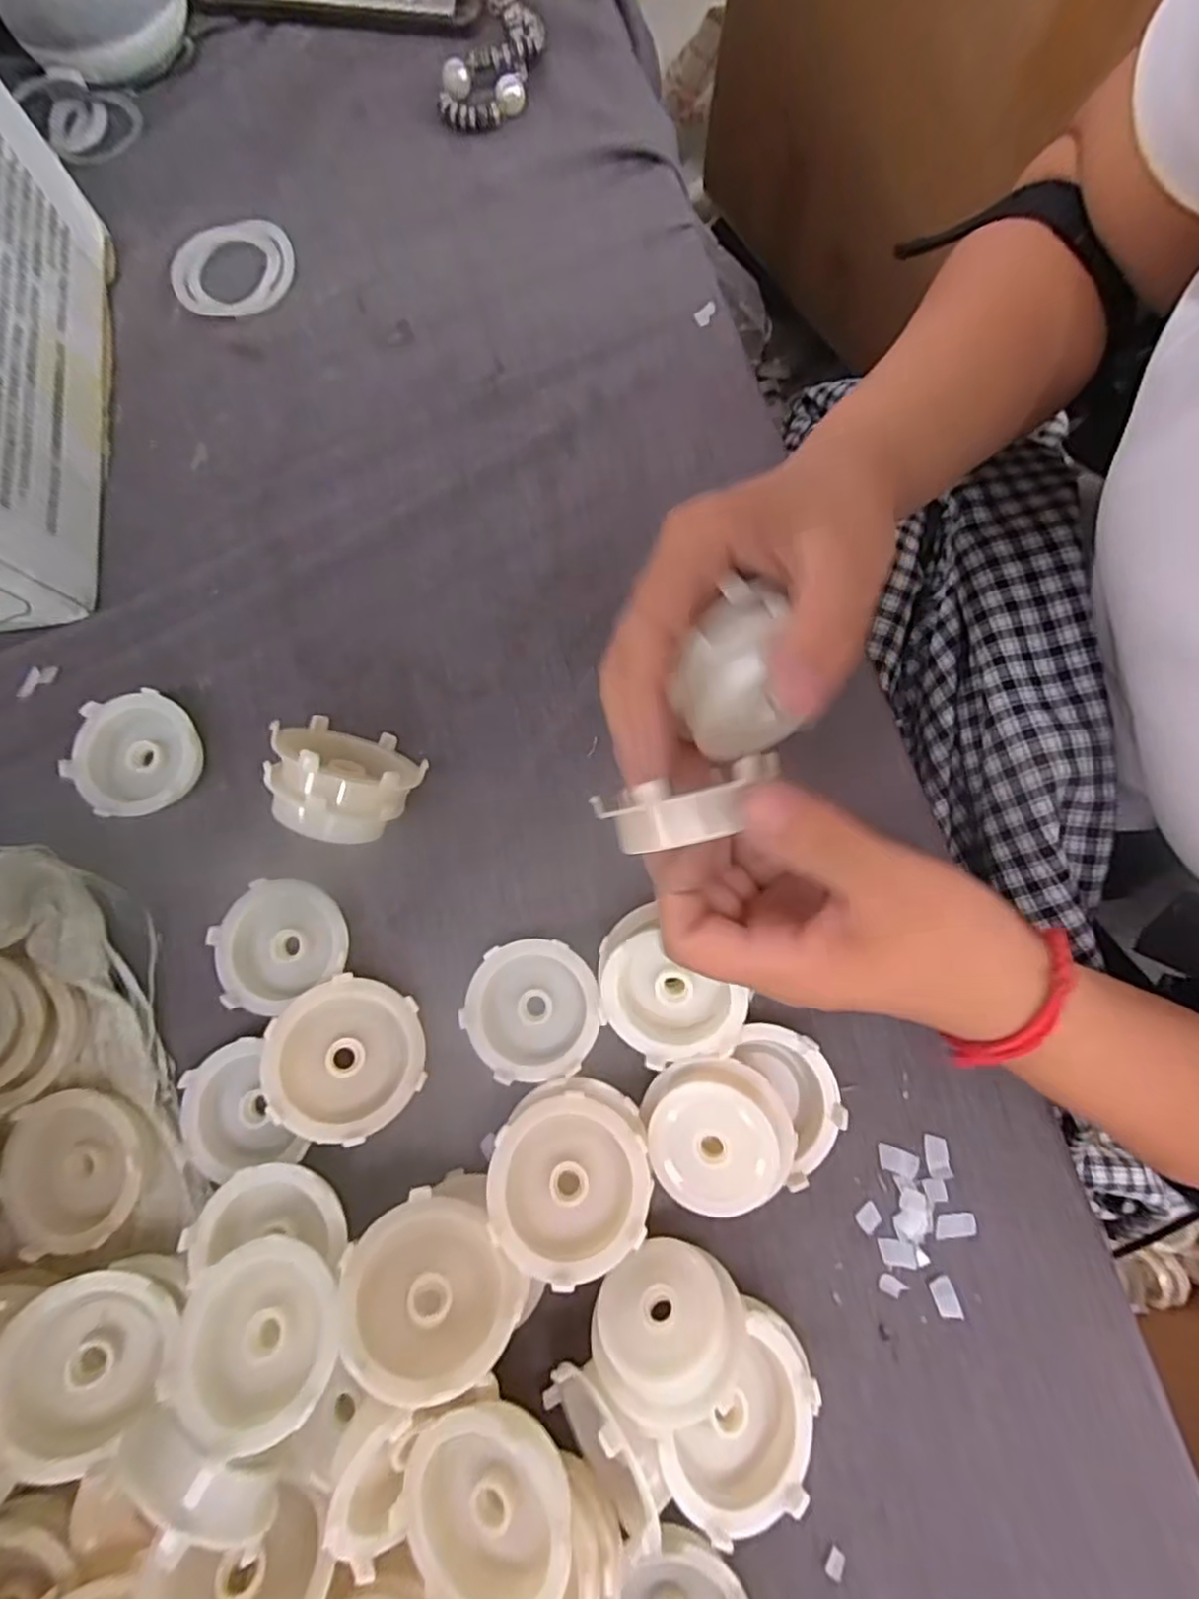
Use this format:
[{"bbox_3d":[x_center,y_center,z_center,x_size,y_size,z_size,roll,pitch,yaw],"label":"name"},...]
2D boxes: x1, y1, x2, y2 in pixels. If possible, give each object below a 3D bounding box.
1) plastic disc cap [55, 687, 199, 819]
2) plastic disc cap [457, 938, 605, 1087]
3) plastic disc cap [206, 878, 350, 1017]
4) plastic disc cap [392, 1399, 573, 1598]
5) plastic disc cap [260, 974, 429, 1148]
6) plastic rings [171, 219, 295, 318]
[{"bbox_3d":[-0.206,-0.020,0.294,0.055,0.016,0.052,0,79,1],"label":"plastic disc cap"},{"bbox_3d":[-0.027,0.085,0.266,0.054,0.021,0.052,0,79,1],"label":"plastic disc cap"},{"bbox_3d":[-0.133,0.059,0.275,0.053,0.020,0.049,0,79,1],"label":"plastic disc cap"},{"bbox_3d":[-0.035,0.223,0.203,0.054,0.019,0.054,-4,75,14],"label":"plastic disc cap"},{"bbox_3d":[-0.099,0.101,0.255,0.057,0.013,0.056,14,55,-21],"label":"plastic disc cap"},{"bbox_3d":[-0.199,-0.290,0.354,0.065,0.005,0.065,0,79,1],"label":"plastic rings"}]

